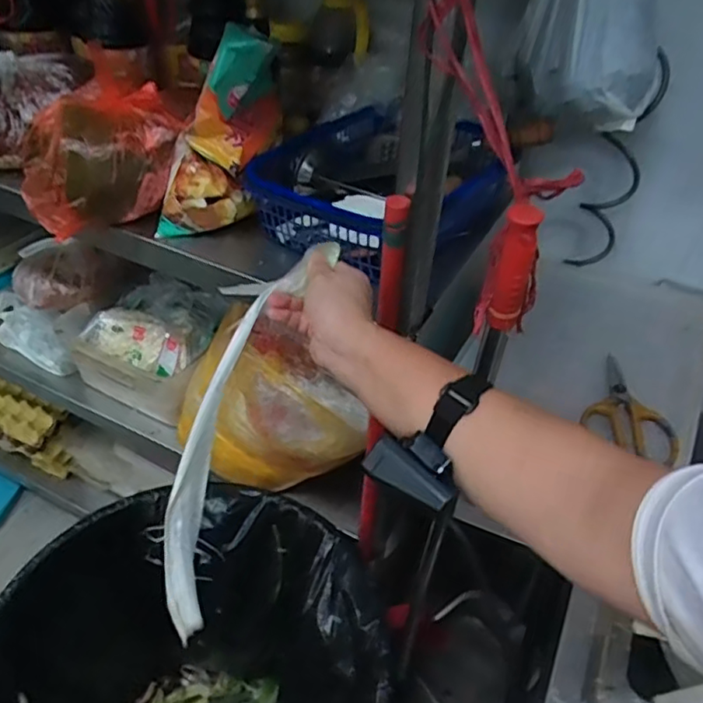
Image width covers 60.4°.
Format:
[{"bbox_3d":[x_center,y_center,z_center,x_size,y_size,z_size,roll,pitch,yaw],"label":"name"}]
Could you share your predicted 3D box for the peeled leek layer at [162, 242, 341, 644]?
[{"bbox_3d":[-0.108,0.058,0.539,0.071,0.021,0.361,15,79,11],"label":"peeled leek layer"}]

